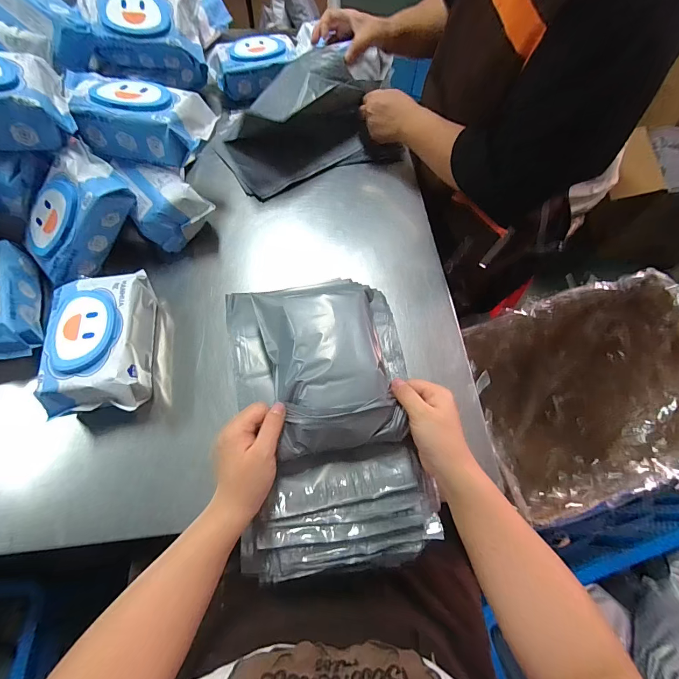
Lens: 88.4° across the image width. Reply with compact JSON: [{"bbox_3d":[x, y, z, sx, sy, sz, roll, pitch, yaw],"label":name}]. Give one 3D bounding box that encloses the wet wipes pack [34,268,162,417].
[{"bbox_3d":[-0.307,0.004,0.461,0.103,0.087,0.185,-7,65,-6],"label":"wet wipes pack"}]

